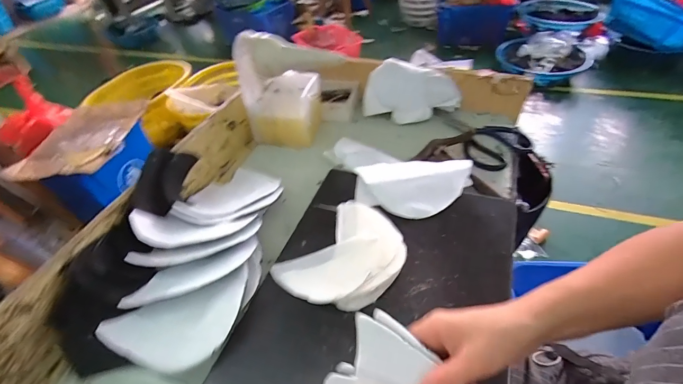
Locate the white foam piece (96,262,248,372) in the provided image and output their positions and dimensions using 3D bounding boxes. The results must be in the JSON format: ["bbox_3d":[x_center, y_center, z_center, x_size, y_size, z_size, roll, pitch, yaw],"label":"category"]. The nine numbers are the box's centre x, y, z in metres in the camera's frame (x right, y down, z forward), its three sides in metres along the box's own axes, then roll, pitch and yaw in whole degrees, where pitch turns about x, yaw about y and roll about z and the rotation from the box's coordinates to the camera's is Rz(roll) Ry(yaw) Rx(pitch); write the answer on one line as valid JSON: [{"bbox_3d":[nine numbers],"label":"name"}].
[{"bbox_3d":[-0.188,0.156,0.390,0.172,0.016,0.089,-21,48,-13],"label":"white foam piece"}]

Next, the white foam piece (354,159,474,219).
[{"bbox_3d":[0.118,-0.012,0.533,0.175,0.021,0.119,2,47,9],"label":"white foam piece"}]

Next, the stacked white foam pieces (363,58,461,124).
[{"bbox_3d":[0.145,-0.206,0.696,0.192,0.100,0.066,10,49,16],"label":"stacked white foam pieces"}]

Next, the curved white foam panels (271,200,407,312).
[{"bbox_3d":[0.008,0.083,0.447,0.131,0.023,0.164,31,57,31],"label":"curved white foam panels"}]

